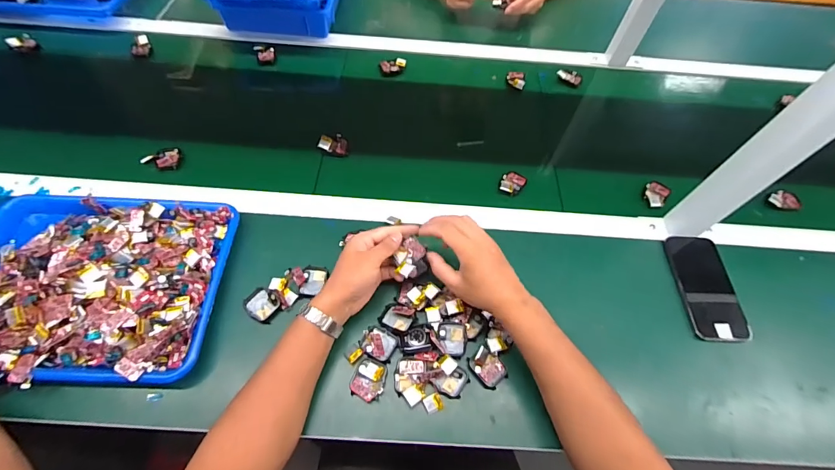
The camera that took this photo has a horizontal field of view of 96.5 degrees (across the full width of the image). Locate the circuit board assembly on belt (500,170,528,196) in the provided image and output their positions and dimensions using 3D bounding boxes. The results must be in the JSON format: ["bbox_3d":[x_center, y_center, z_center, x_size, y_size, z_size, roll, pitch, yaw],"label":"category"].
[{"bbox_3d":[0.161,-0.089,0.631,0.038,0.014,0.052,32,63,14],"label":"circuit board assembly on belt"}]

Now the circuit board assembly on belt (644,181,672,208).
[{"bbox_3d":[0.408,-0.071,0.636,0.037,0.015,0.061,40,65,18],"label":"circuit board assembly on belt"}]

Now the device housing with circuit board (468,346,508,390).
[{"bbox_3d":[0.089,0.167,0.470,0.034,0.015,0.046,-36,68,-22],"label":"device housing with circuit board"}]

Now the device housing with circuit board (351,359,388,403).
[{"bbox_3d":[-0.060,0.180,0.462,0.040,0.010,0.047,13,60,4],"label":"device housing with circuit board"}]

